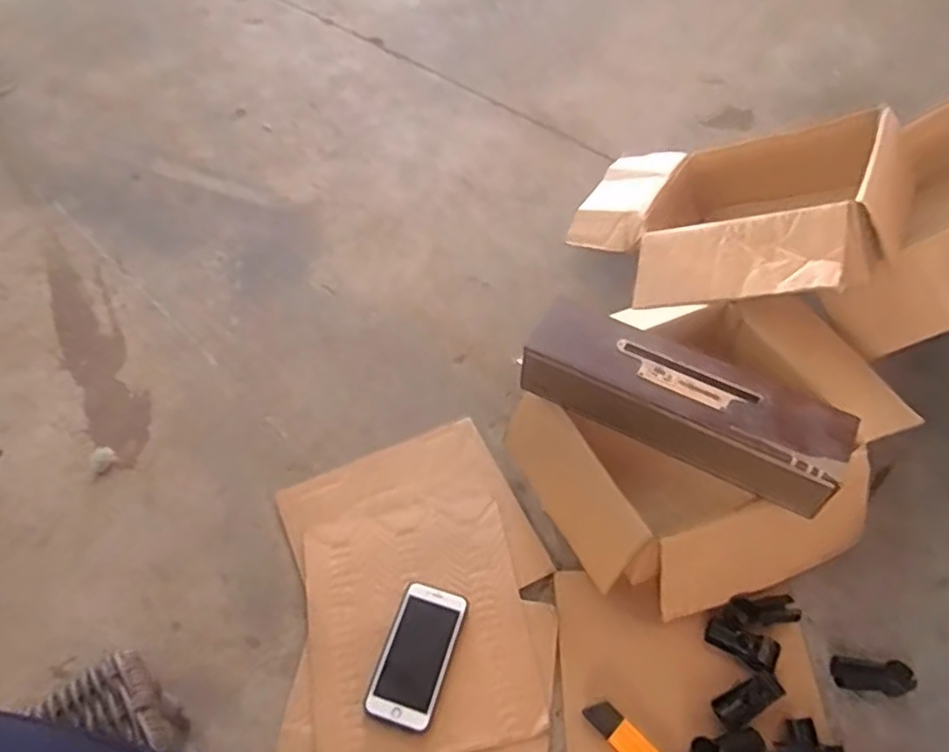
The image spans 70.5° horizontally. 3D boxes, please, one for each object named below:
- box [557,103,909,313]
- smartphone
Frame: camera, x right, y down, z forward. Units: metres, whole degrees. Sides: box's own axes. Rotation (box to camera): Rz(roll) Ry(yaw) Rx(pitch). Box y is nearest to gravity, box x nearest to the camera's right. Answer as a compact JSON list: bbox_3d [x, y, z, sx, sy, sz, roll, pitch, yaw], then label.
[{"bbox_3d":[0.413,-0.244,1.122,0.494,0.155,0.423,0,46,36],"label":"box"},{"bbox_3d":[-0.067,0.327,0.791,0.078,0.014,0.155,16,53,11],"label":"smartphone"}]

